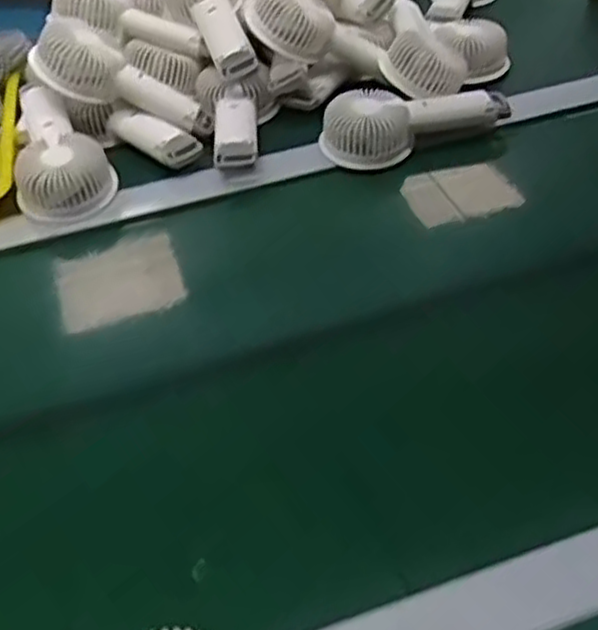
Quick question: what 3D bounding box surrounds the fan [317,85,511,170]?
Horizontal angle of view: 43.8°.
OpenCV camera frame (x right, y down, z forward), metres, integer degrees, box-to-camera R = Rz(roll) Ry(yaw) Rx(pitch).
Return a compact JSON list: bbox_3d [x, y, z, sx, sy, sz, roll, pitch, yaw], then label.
[{"bbox_3d":[0.109,-0.192,0.720,0.181,0.049,0.062,-17,47,-12],"label":"fan"}]

